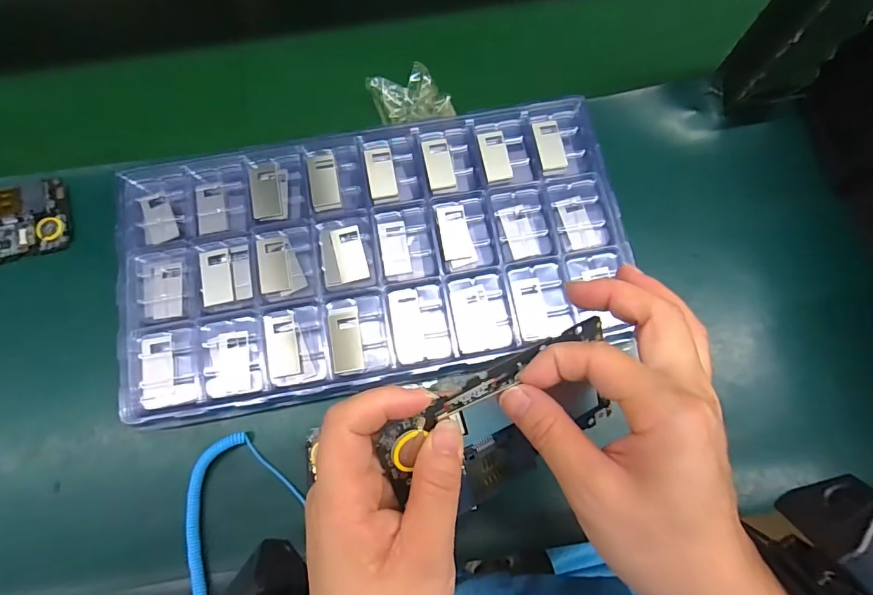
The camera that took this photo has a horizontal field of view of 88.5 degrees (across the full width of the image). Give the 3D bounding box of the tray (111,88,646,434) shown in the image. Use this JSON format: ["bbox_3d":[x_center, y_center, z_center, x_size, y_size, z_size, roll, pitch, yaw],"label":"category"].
[{"bbox_3d":[-0.047,-0.035,0.358,0.381,0.037,0.207,-12,73,-3],"label":"tray"}]

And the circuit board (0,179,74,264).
[{"bbox_3d":[-0.376,-0.060,0.382,0.121,0.012,0.066,-17,74,-5],"label":"circuit board"}]

